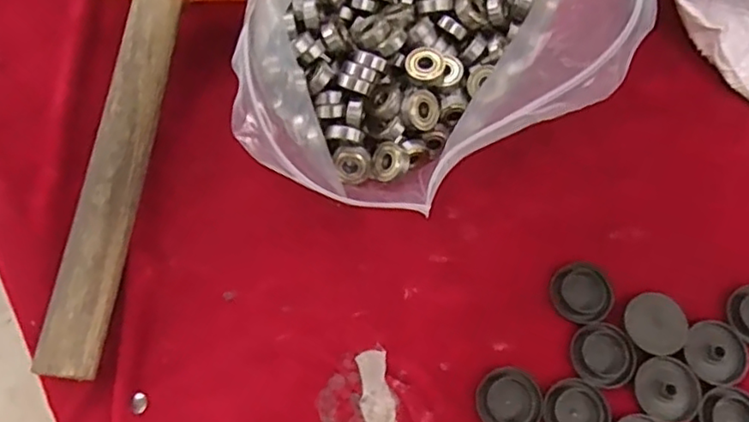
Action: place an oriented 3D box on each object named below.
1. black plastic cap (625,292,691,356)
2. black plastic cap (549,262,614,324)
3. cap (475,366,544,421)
[{"bbox_3d":[0.150,0.059,0.334,0.033,0.004,0.032,1,68,-2],"label":"black plastic cap"},{"bbox_3d":[0.112,0.044,0.343,0.033,0.006,0.032,1,68,-2],"label":"black plastic cap"},{"bbox_3d":[0.068,0.096,0.319,0.033,0.009,0.031,1,68,-2],"label":"cap"}]

